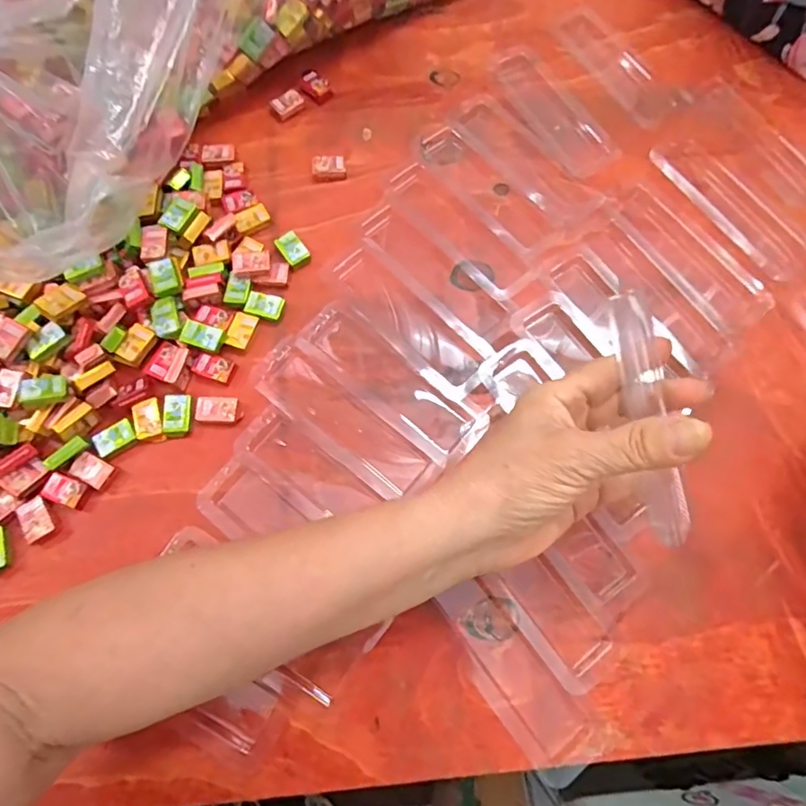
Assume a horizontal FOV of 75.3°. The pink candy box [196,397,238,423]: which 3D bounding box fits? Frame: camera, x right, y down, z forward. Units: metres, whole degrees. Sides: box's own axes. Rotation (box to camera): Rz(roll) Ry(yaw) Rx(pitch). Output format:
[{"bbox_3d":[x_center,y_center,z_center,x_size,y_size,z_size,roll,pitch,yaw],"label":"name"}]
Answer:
[{"bbox_3d":[-0.122,0.004,0.342,0.026,0.004,0.017,2,72,0],"label":"pink candy box"}]

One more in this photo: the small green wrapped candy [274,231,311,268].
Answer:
[{"bbox_3d":[-0.081,-0.113,0.384,0.018,0.006,0.027,-35,76,-11],"label":"small green wrapped candy"}]

